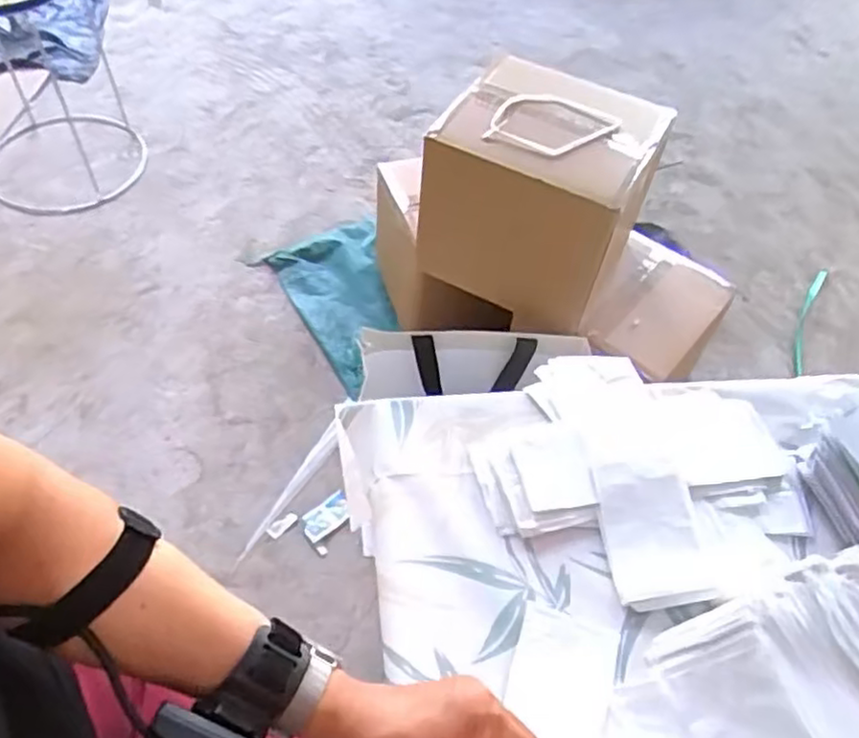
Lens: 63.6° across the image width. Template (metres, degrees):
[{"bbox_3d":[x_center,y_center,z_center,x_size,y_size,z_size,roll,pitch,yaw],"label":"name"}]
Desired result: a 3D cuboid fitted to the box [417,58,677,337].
[{"bbox_3d":[0.162,-0.268,1.056,0.296,0.286,0.253,24,55,12],"label":"box"}]

